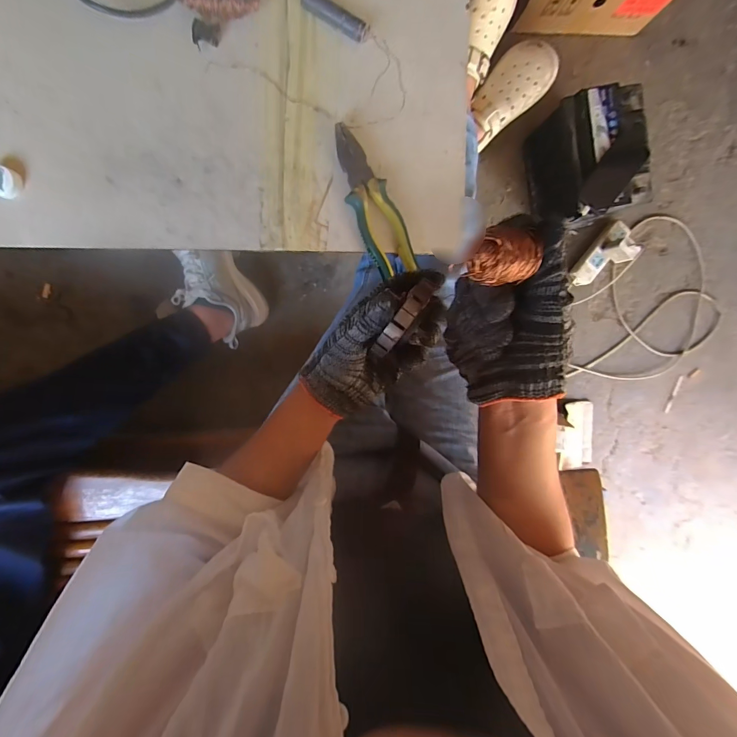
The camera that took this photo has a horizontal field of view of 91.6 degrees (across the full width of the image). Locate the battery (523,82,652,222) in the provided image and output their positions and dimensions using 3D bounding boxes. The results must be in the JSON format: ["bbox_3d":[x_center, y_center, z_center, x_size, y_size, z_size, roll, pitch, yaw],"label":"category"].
[{"bbox_3d":[0.476,-0.445,0.802,0.172,0.185,0.241,-9,96,-4],"label":"battery"}]

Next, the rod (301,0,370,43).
[{"bbox_3d":[-0.037,-0.389,0.397,0.079,0.021,0.014,27,93,-8],"label":"rod"}]

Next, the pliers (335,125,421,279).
[{"bbox_3d":[0.004,-0.198,0.427,0.050,0.019,0.174,-24,99,-3],"label":"pliers"}]

